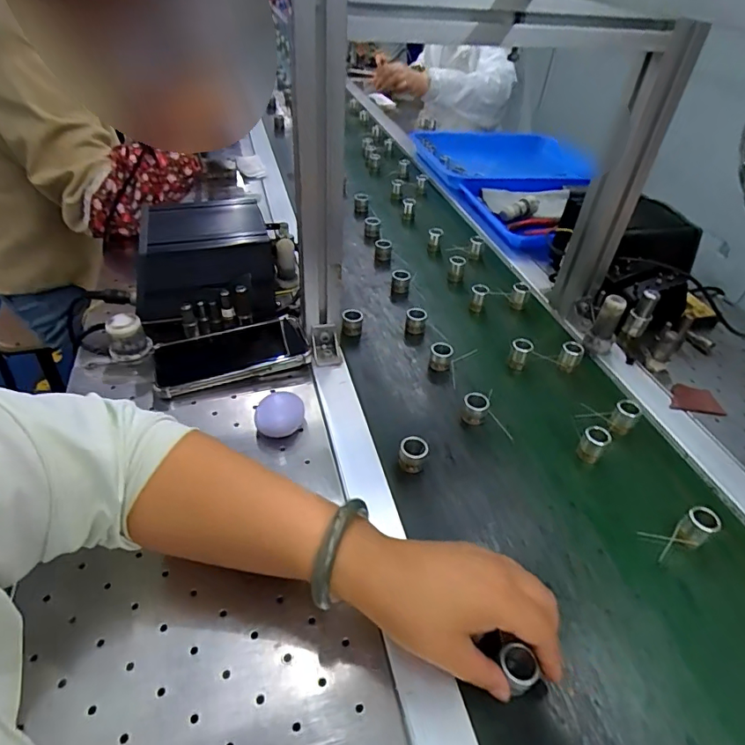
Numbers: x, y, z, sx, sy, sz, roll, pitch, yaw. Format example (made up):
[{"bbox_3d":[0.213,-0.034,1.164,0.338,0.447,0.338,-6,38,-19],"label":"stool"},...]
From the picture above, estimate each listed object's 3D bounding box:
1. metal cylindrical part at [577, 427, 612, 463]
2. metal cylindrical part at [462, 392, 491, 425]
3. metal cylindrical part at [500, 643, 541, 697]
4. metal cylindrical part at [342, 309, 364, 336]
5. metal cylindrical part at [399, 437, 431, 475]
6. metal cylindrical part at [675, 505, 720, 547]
[{"bbox_3d":[0.212,0.068,0.474,0.022,0.028,0.024,3,43,-3],"label":"metal cylindrical part"},{"bbox_3d":[0.105,0.038,0.508,0.024,0.026,0.024,3,43,-3],"label":"metal cylindrical part"},{"bbox_3d":[0.095,0.195,0.324,0.021,0.023,0.025,-2,43,-7],"label":"metal cylindrical part"},{"bbox_3d":[-0.025,-0.059,0.603,0.024,0.033,0.021,4,43,-2],"label":"metal cylindrical part"},{"bbox_3d":[0.038,0.077,0.460,0.025,0.026,0.025,3,43,-3],"label":"metal cylindrical part"},{"bbox_3d":[0.268,0.129,0.409,0.026,0.027,0.021,-22,49,-26],"label":"metal cylindrical part"}]

